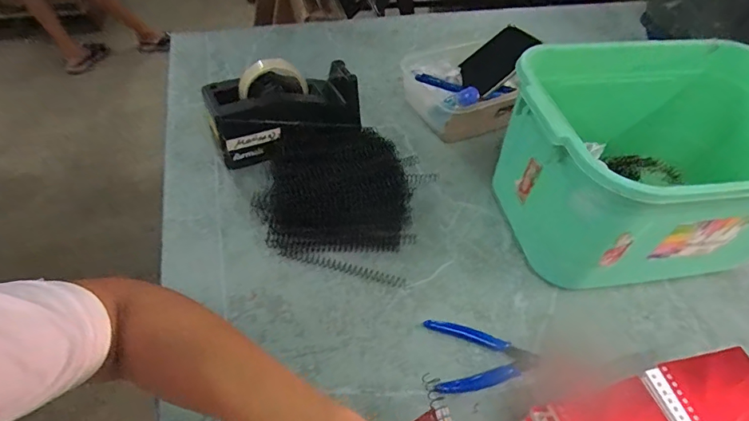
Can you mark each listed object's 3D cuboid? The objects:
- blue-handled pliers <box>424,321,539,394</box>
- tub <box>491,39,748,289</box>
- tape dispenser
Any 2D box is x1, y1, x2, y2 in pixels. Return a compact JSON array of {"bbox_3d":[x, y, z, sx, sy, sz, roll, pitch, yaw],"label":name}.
[{"bbox_3d":[0.112,0.149,0.457,0.109,0.009,0.071,2,49,-4],"label":"blue-handled pliers"},{"bbox_3d":[0.314,-0.053,0.539,0.317,0.186,0.251,-3,49,-8],"label":"tub"},{"bbox_3d":[-0.125,-0.144,0.632,0.208,0.103,0.092,-17,52,-19],"label":"tape dispenser"}]

